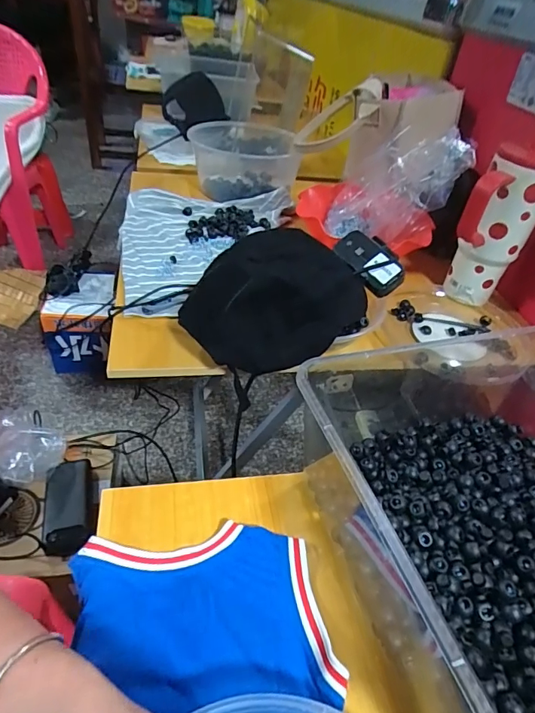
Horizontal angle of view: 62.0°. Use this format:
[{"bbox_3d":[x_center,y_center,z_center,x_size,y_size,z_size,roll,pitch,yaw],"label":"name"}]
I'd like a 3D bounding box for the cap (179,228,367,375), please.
[{"bbox_3d":[0.013,-0.069,0.499,0.139,0.095,0.203,34,47,27],"label":"cap"}]

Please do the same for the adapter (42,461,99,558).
[{"bbox_3d":[-0.328,0.249,0.747,0.078,0.030,0.160,-7,43,-16],"label":"adapter"}]

